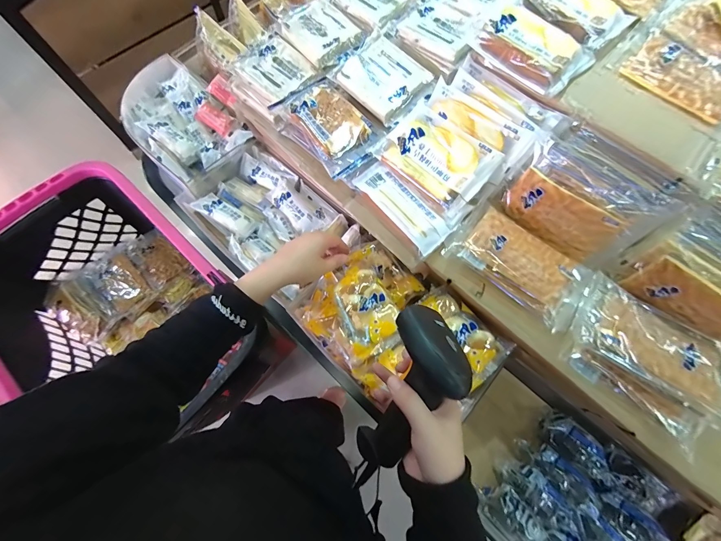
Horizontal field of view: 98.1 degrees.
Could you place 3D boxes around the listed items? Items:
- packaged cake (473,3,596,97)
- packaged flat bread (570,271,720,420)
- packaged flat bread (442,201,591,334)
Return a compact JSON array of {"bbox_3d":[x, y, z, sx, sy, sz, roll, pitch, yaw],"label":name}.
[{"bbox_3d":[0.213,-0.275,0.390,0.100,0.021,0.125,-41,76,-14],"label":"packaged cake"},{"bbox_3d":[0.332,0.083,0.348,0.170,0.027,0.094,35,73,11],"label":"packaged flat bread"},{"bbox_3d":[0.201,-0.015,0.391,0.162,0.027,0.094,39,74,12],"label":"packaged flat bread"}]

